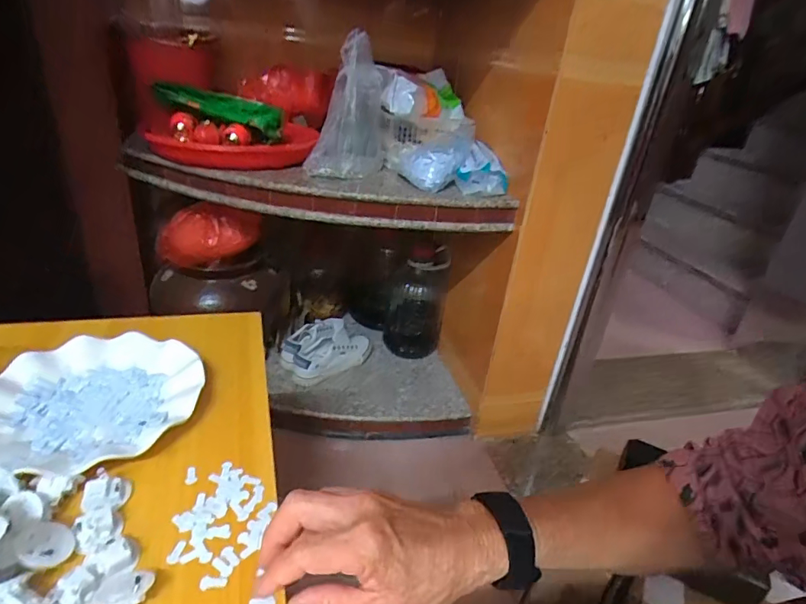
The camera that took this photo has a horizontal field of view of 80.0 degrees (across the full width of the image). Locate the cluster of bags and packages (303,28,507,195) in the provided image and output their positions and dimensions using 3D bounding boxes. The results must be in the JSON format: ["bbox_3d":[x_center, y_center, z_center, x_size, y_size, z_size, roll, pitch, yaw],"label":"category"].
[{"bbox_3d":[0.024,-0.373,0.988,0.379,0.206,0.284,8,28,1],"label":"cluster of bags and packages"}]

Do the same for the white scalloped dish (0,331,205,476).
[{"bbox_3d":[-0.282,0.089,0.436,0.178,0.024,0.177,6,28,-3],"label":"white scalloped dish"}]

